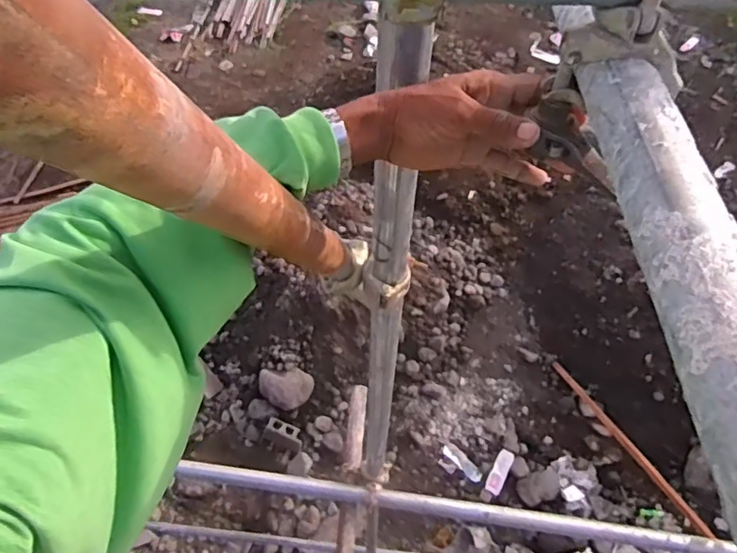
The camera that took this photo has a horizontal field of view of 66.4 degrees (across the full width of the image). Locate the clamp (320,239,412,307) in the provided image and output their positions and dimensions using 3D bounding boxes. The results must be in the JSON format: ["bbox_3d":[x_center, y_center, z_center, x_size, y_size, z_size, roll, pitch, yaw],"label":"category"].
[{"bbox_3d":[-0.002,0.003,0.773,0.103,0.064,0.084,30,62,21],"label":"clamp"}]

